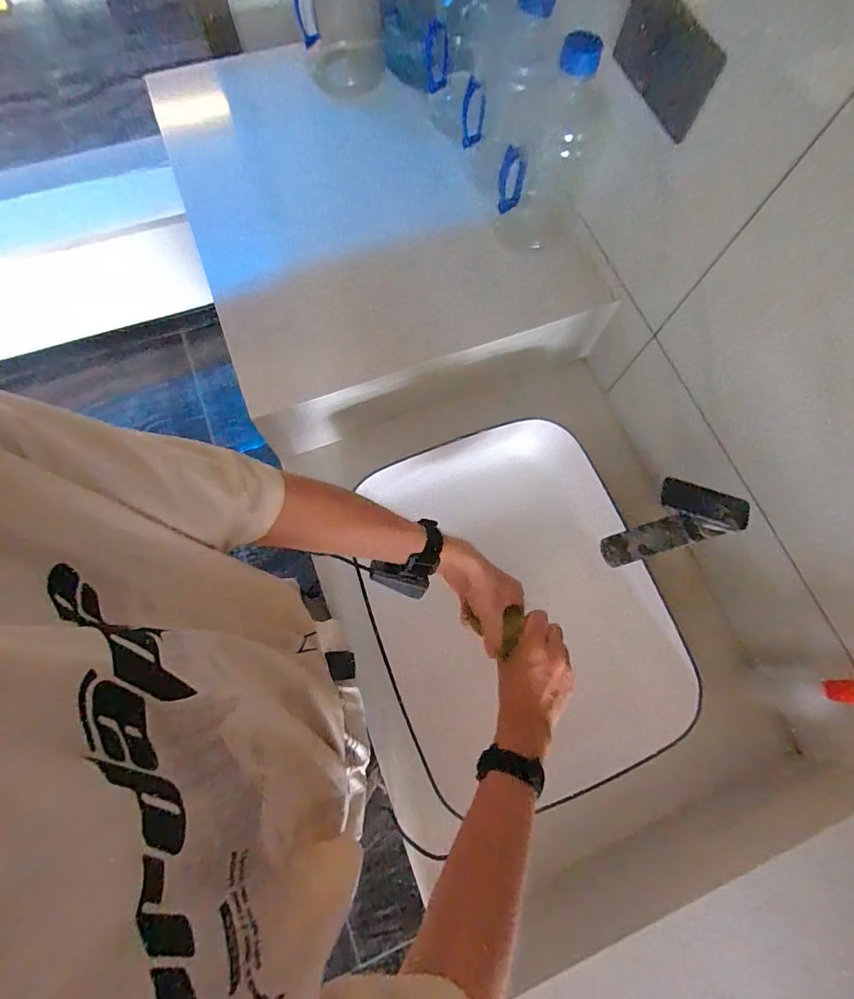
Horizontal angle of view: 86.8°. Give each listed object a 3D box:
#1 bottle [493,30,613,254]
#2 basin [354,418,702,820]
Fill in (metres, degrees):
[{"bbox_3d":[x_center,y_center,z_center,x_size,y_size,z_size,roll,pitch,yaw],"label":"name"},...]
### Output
[{"bbox_3d":[0.178,-0.515,0.669,0.127,0.243,0.122,6,75,0],"label":"bottle"},{"bbox_3d":[0.150,0.160,0.688,0.374,0.137,0.533,-14,76,-5],"label":"basin"}]

